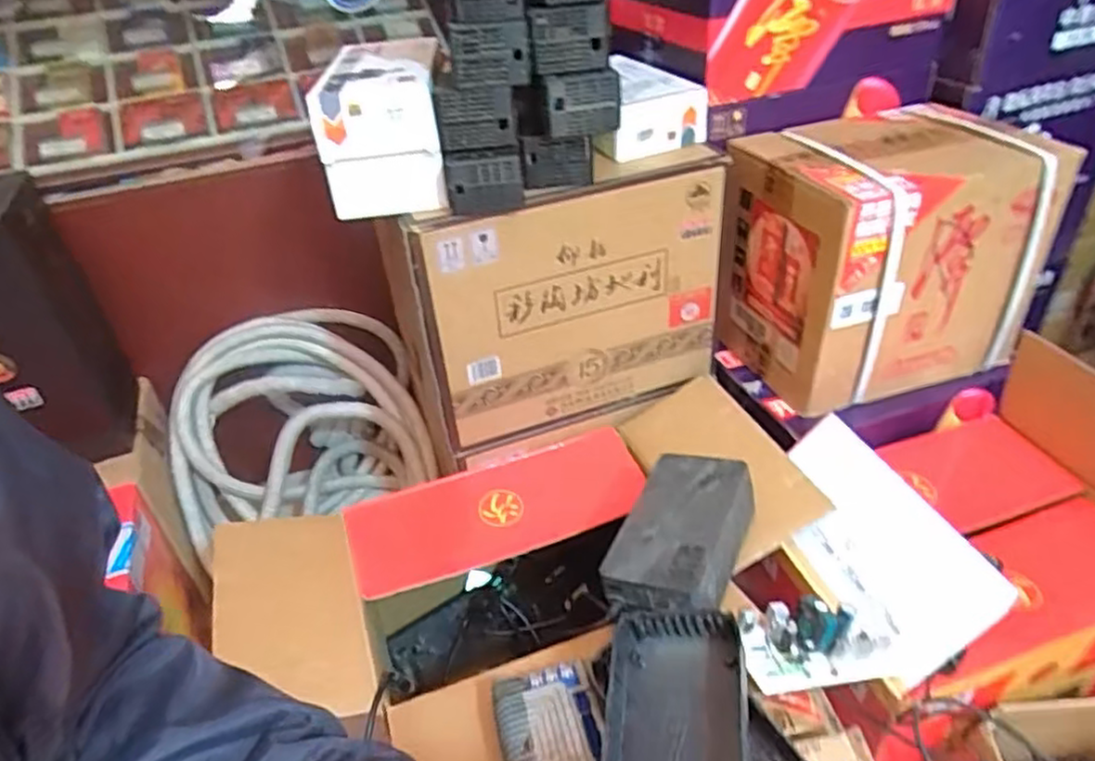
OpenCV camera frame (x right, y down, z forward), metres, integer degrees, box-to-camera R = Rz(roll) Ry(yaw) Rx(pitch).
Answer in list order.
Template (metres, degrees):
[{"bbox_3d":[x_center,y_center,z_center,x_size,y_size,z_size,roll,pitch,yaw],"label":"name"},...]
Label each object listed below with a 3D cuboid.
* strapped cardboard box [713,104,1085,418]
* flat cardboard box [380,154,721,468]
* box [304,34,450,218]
[{"bbox_3d":[0.413,-0.158,0.904,0.316,0.282,0.227,-16,38,-13],"label":"strapped cardboard box"},{"bbox_3d":[0.029,-0.072,0.873,0.402,0.330,0.061,-19,39,-18],"label":"flat cardboard box"},{"bbox_3d":[-0.175,-0.274,0.774,0.118,0.130,0.174,-6,37,-1],"label":"box"}]

